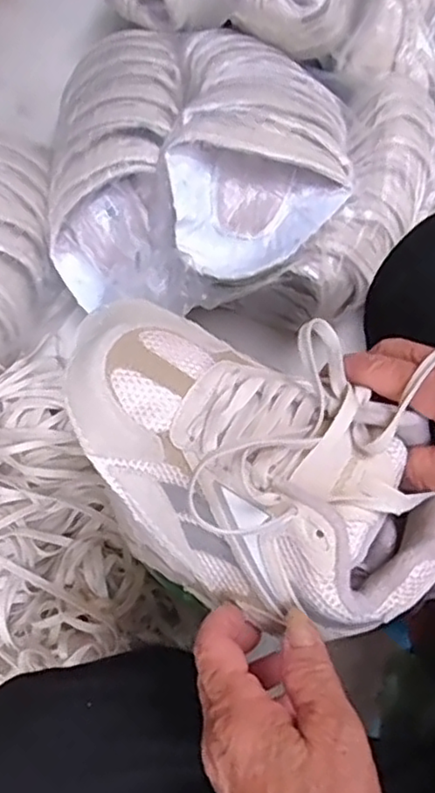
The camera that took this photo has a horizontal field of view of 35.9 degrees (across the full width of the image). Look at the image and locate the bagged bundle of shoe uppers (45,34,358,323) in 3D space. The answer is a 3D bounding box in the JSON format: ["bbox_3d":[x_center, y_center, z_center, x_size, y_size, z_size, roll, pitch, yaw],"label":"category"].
[{"bbox_3d":[-0.027,-0.271,0.745,0.338,0.138,0.390,-7,72,-1],"label":"bagged bundle of shoe uppers"}]

